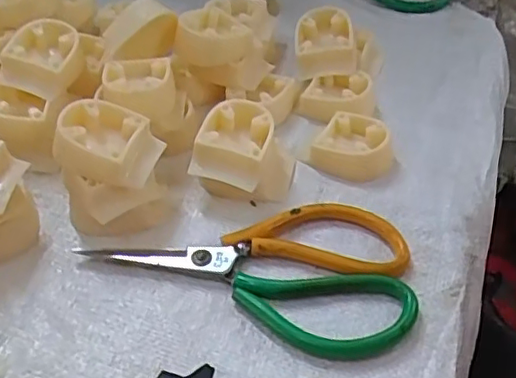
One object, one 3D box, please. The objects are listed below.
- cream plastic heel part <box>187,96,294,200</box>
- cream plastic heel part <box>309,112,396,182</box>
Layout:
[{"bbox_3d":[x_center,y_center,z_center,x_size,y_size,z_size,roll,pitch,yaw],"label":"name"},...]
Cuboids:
[{"bbox_3d":[-0.008,-0.024,0.397,0.060,0.044,0.056,7,45,7],"label":"cream plastic heel part"},{"bbox_3d":[0.068,-0.030,0.418,0.052,0.021,0.043,22,48,21],"label":"cream plastic heel part"}]

